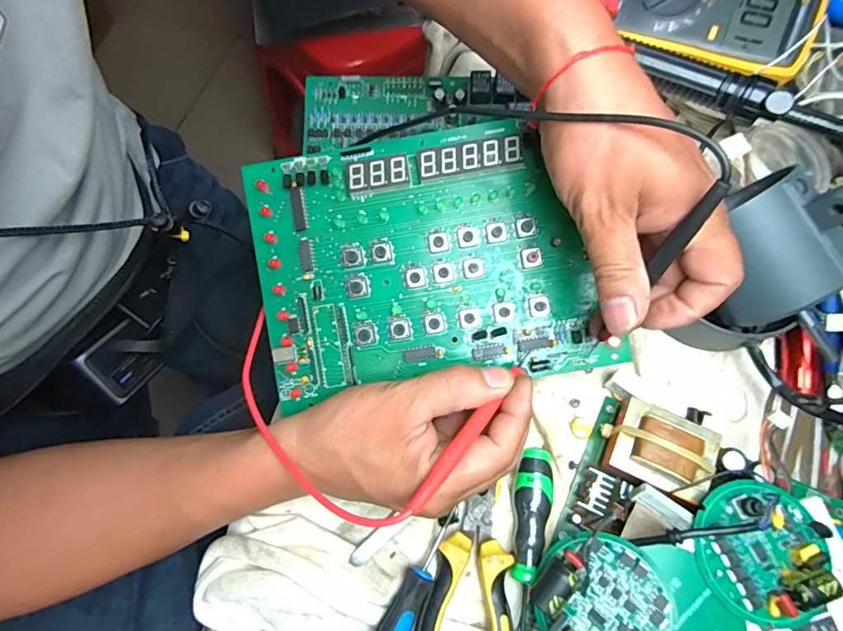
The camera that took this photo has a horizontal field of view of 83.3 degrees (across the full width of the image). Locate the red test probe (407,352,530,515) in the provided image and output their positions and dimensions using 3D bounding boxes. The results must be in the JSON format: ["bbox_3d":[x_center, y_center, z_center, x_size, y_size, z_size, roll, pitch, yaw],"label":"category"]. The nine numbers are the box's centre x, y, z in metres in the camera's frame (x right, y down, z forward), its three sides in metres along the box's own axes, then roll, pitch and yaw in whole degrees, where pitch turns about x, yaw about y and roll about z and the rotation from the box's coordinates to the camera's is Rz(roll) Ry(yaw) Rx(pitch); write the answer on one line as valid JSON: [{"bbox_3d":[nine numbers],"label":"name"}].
[{"bbox_3d":[0.030,0.058,0.254,0.008,0.008,0.118,38,52,11],"label":"red test probe"}]

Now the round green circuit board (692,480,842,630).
[{"bbox_3d":[0.183,0.126,0.252,0.060,0.018,0.069,18,74,5],"label":"round green circuit board"}]

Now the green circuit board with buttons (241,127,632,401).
[{"bbox_3d":[0.001,-0.032,0.291,0.202,0.011,0.146,-6,90,2],"label":"green circuit board with buttons"}]

